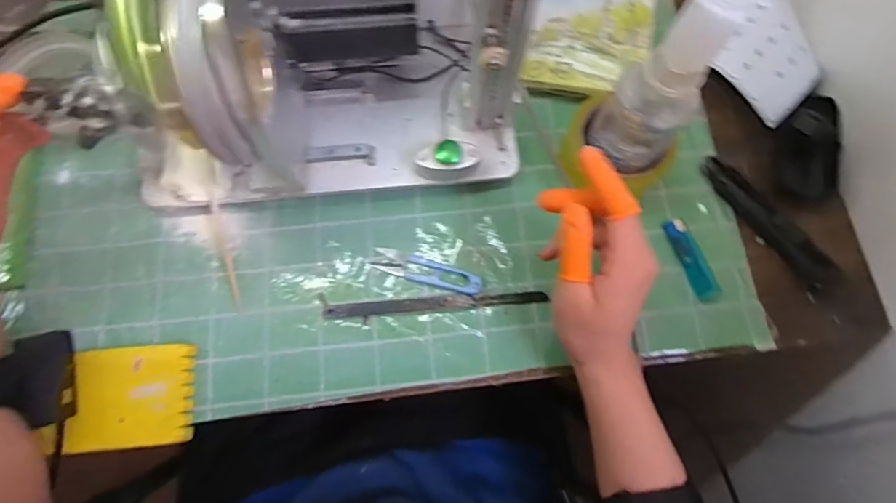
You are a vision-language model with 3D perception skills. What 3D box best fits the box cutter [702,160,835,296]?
[{"bbox_3d":[0.300,-0.029,0.455,0.022,0.019,0.152,-33,77,-10],"label":"box cutter"}]

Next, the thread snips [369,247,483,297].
[{"bbox_3d":[-0.018,0.018,0.443,0.101,0.009,0.025,15,74,3],"label":"thread snips"}]

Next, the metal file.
[{"bbox_3d":[-0.010,0.046,0.436,0.197,0.006,0.014,-4,73,-2],"label":"metal file"}]

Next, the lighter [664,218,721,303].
[{"bbox_3d":[0.227,0.007,0.448,0.019,0.010,0.081,-16,74,-6],"label":"lighter"}]

